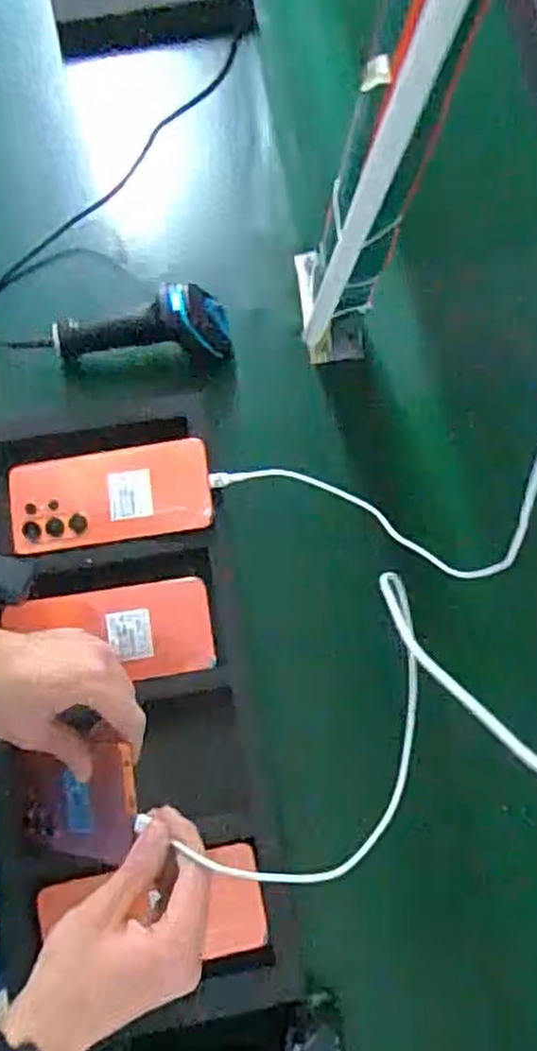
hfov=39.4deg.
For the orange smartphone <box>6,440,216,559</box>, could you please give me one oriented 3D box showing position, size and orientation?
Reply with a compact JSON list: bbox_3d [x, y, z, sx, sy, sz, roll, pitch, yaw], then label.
[{"bbox_3d":[-0.137,-0.025,0.653,0.172,0.005,0.079,-9,85,-1],"label":"orange smartphone"}]

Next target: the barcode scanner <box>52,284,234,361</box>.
[{"bbox_3d":[-0.124,-0.203,0.741,0.177,0.057,0.063,4,77,-3],"label":"barcode scanner"}]

